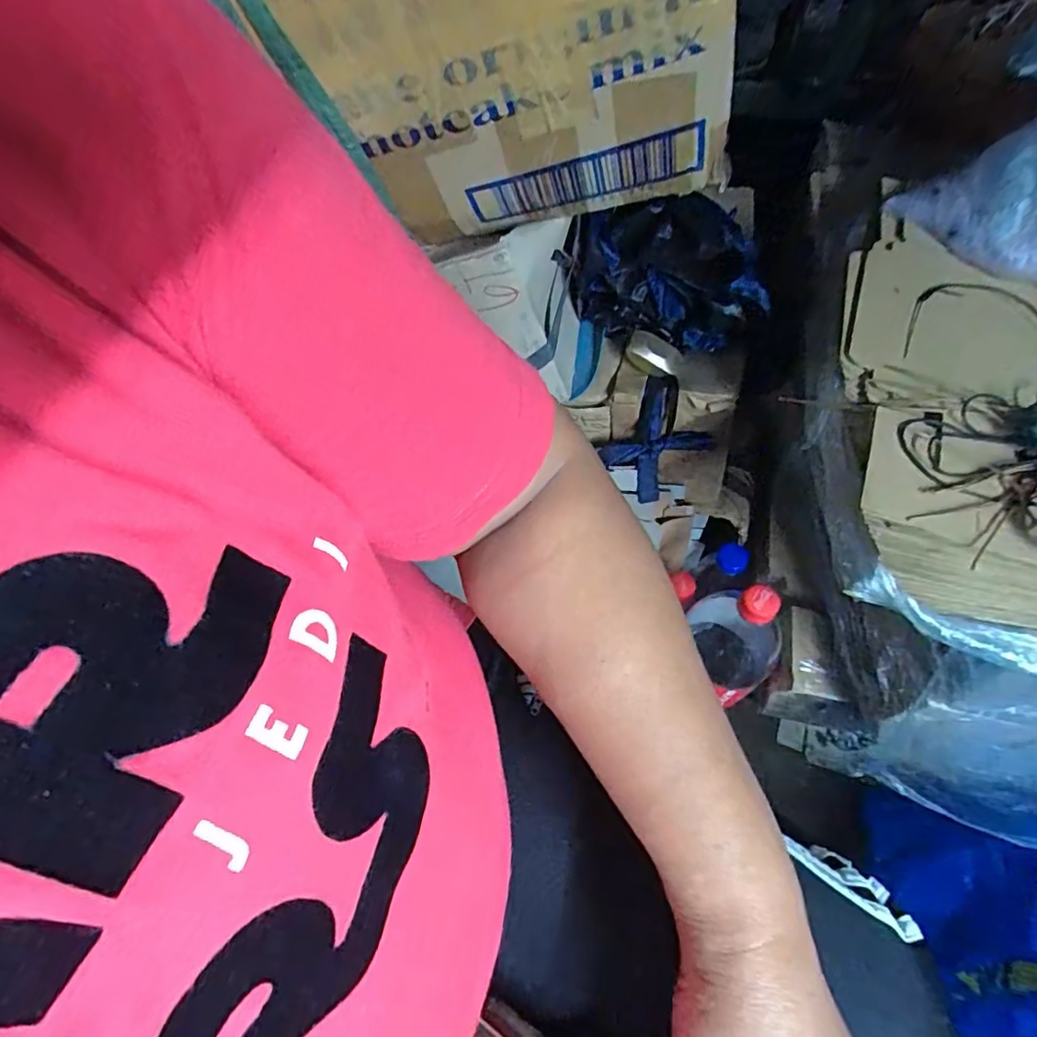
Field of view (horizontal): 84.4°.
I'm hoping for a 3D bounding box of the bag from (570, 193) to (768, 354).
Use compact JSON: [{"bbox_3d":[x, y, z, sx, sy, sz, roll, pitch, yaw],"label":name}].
[{"bbox_3d":[0.131,-0.214,0.495,0.163,0.116,0.058,7,59,8],"label":"bag"}]

